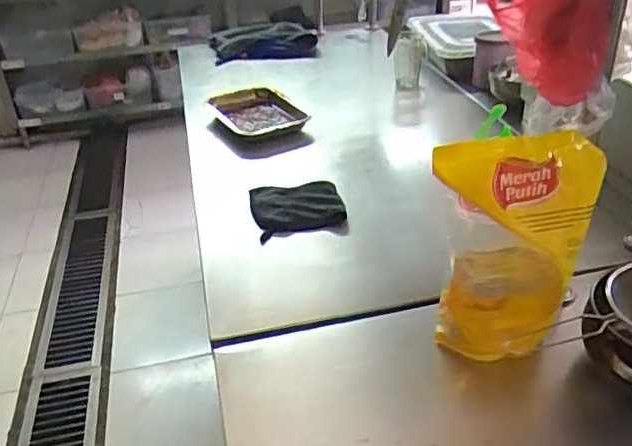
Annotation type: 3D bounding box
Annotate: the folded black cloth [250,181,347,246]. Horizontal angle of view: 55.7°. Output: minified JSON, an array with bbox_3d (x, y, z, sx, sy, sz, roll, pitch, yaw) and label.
[{"bbox_3d":[-0.033,-0.028,1.045,0.156,0.035,0.135,-9,32,-10],"label":"folded black cloth"}]

